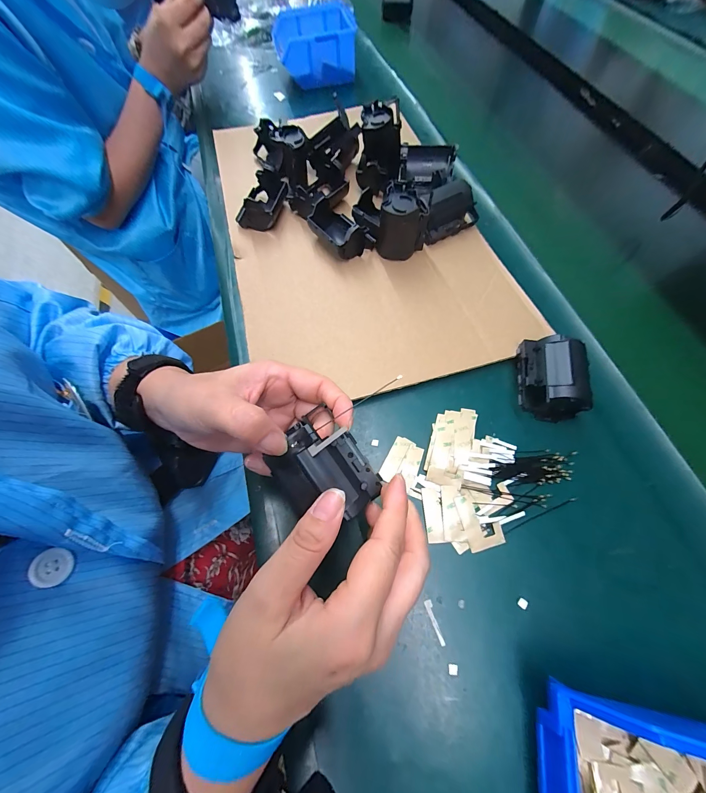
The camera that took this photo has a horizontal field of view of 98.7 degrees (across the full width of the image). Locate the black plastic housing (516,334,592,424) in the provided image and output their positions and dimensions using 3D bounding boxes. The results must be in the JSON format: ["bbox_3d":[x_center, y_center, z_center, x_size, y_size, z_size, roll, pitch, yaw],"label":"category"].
[{"bbox_3d":[0.179,-0.018,0.273,0.053,0.042,0.071,12,66,5],"label":"black plastic housing"}]

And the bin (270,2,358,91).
[{"bbox_3d":[-0.068,-0.630,0.542,0.135,0.061,0.141,-13,66,-6],"label":"bin"}]

